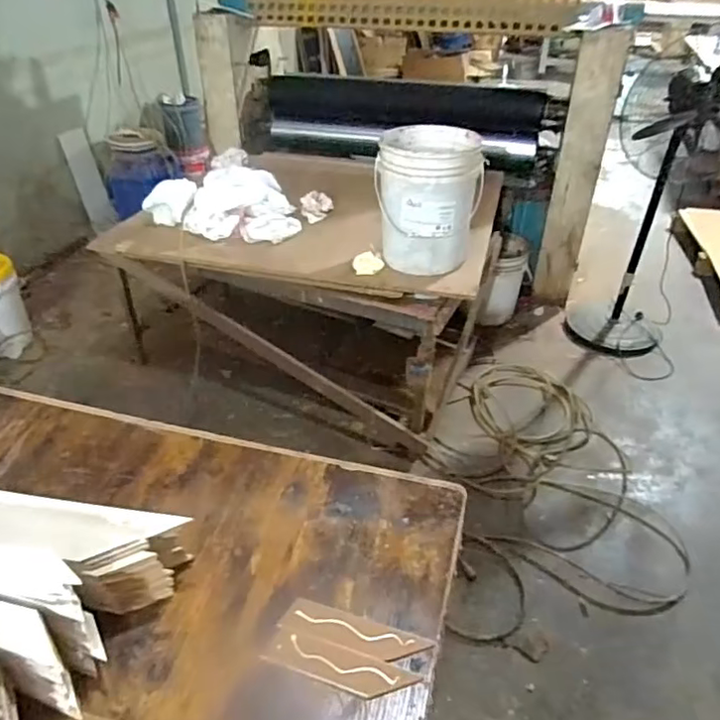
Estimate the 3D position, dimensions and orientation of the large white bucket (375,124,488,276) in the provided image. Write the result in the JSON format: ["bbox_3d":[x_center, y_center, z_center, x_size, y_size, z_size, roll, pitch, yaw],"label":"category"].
[{"bbox_3d":[0.197,-0.485,1.673,0.296,0.337,0.294,4,37,5],"label":"large white bucket"}]

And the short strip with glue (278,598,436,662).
[{"bbox_3d":[-0.007,0.299,0.625,0.162,0.004,0.036,8,39,21],"label":"short strip with glue"}]

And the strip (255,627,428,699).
[{"bbox_3d":[-0.022,0.321,0.599,0.166,0.004,0.042,9,40,21],"label":"strip"}]

